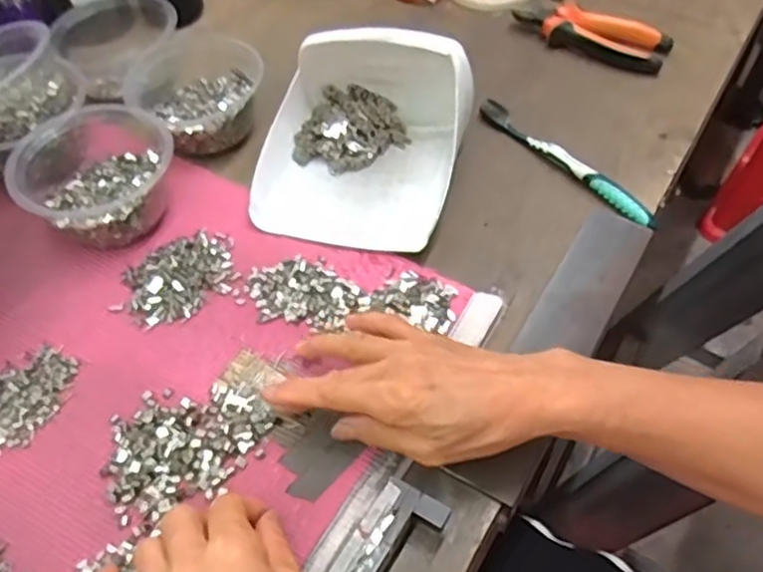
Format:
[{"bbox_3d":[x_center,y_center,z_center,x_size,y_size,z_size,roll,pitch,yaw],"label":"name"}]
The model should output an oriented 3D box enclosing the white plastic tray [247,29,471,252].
[{"bbox_3d":[-0.016,-0.125,0.540,0.150,0.088,0.173,12,54,12],"label":"white plastic tray"}]

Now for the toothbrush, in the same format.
[{"bbox_3d":[0.151,-0.104,0.571,0.014,0.019,0.182,-34,59,-21],"label":"toothbrush"}]

